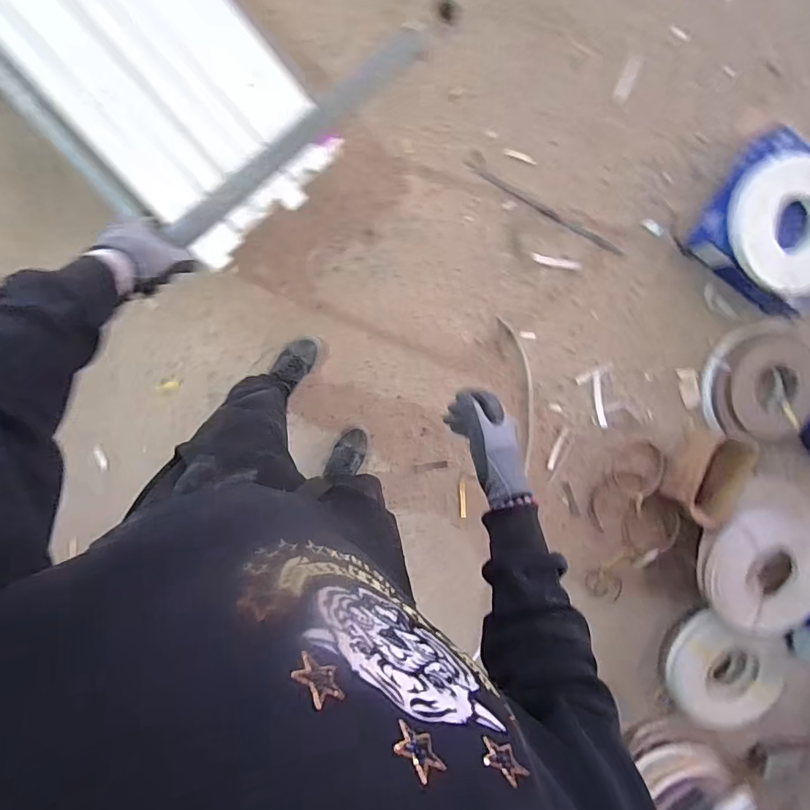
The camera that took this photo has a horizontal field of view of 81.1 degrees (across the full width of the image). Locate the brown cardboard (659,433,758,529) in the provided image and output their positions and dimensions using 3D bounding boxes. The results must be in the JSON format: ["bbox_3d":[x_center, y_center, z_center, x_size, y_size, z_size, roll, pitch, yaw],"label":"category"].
[{"bbox_3d":[1.034,0.236,1.626,0.203,0.168,0.307,29,91,-10],"label":"brown cardboard"}]

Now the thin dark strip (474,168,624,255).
[{"bbox_3d":[0.468,-0.617,1.528,0.552,0.009,0.028,26,93,-8],"label":"thin dark strip"}]

